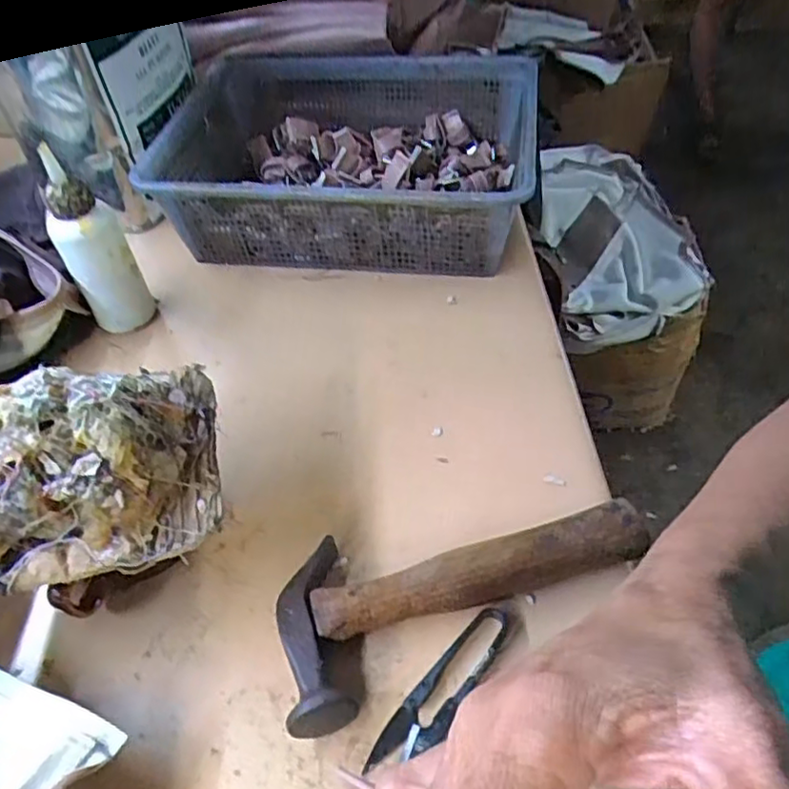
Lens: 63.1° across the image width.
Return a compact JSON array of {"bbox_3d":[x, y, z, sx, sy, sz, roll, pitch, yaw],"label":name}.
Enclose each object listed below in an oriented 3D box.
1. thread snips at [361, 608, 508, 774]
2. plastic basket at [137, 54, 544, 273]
[{"bbox_3d":[0.024,0.147,0.319,0.022,0.009,0.097,35,61,28],"label":"thread snips"},{"bbox_3d":[-0.040,-0.202,0.570,0.315,0.099,0.233,4,51,8],"label":"plastic basket"}]

